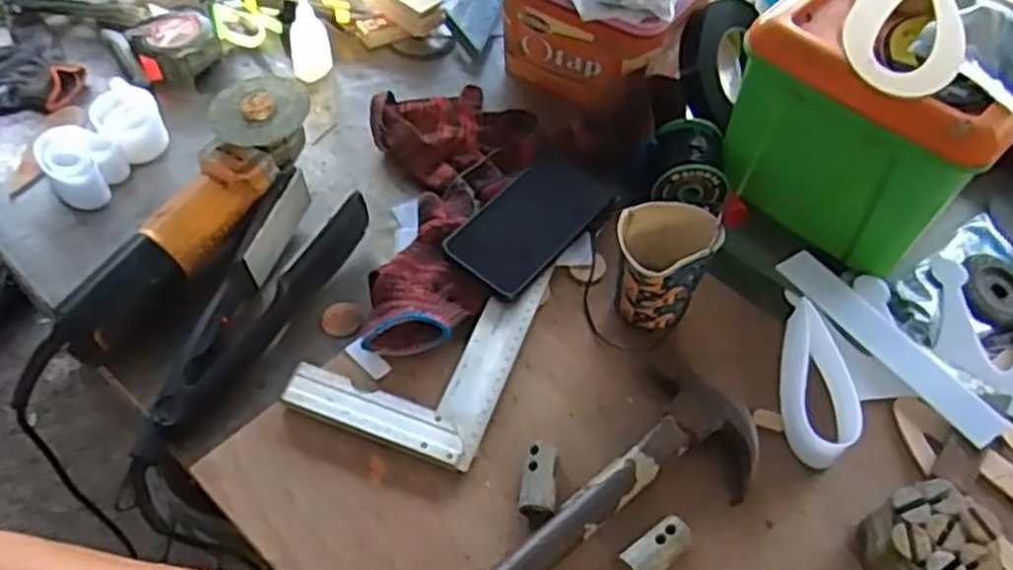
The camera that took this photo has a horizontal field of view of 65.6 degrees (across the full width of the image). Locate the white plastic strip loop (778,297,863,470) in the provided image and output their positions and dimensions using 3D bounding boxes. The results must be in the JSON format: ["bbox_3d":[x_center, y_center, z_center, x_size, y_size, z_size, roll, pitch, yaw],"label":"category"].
[{"bbox_3d":[0.238,0.073,0.617,0.045,0.040,0.131,4,52,-1],"label":"white plastic strip loop"}]

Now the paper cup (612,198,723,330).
[{"bbox_3d":[0.122,-0.011,0.637,0.074,0.089,0.079,2,52,-3],"label":"paper cup"}]

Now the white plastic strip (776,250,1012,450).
[{"bbox_3d":[0.315,0.046,0.649,0.042,0.007,0.207,-29,59,-22],"label":"white plastic strip"}]

